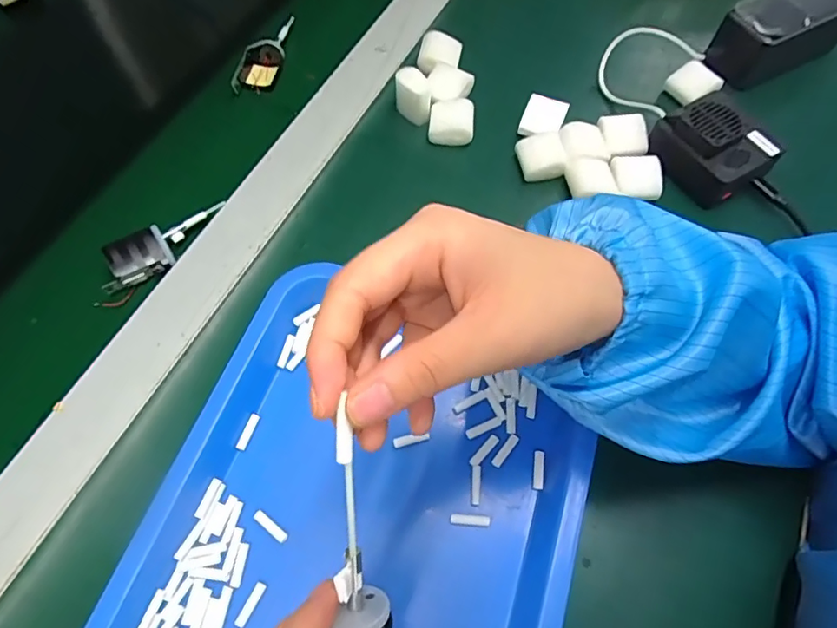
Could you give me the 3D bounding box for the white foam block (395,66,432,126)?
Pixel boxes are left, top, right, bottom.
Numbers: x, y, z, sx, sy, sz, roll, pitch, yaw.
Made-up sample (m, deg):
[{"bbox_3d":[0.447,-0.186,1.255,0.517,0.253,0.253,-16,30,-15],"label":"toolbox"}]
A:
[{"bbox_3d":[-0.005,-0.184,0.452,0.027,0.034,0.029,-5,62,-2],"label":"white foam block"}]

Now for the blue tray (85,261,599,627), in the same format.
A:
[{"bbox_3d":[-0.031,0.118,0.298,0.232,0.026,0.258,17,63,9],"label":"blue tray"}]

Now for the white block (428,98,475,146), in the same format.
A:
[{"bbox_3d":[0.028,-0.162,0.448,0.038,0.021,0.035,6,62,4],"label":"white block"}]

